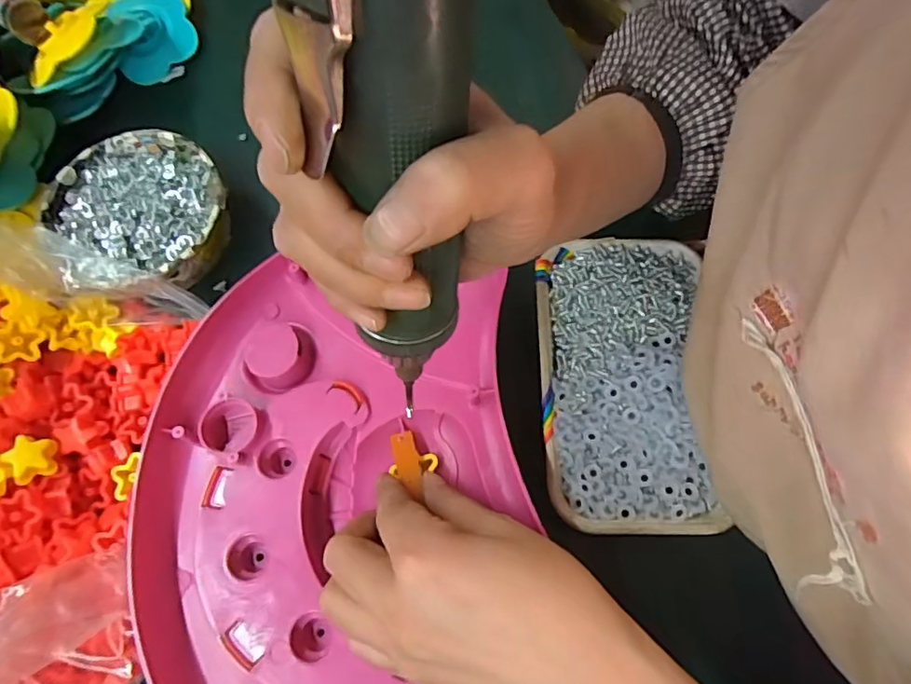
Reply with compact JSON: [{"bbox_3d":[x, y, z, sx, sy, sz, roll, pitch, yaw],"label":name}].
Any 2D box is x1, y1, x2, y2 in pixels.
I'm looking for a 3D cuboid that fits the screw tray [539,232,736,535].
[{"bbox_3d":[0.099,0.018,0.323,0.096,0.023,0.175,1,70,0],"label":"screw tray"}]

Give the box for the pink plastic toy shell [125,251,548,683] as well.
[{"bbox_3d":[-0.049,0.106,0.282,0.219,0.036,0.294,-9,70,-3],"label":"pink plastic toy shell"}]

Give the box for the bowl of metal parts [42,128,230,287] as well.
[{"bbox_3d":[-0.207,-0.084,0.369,0.107,0.043,0.119,-39,72,-11],"label":"bowl of metal parts"}]

